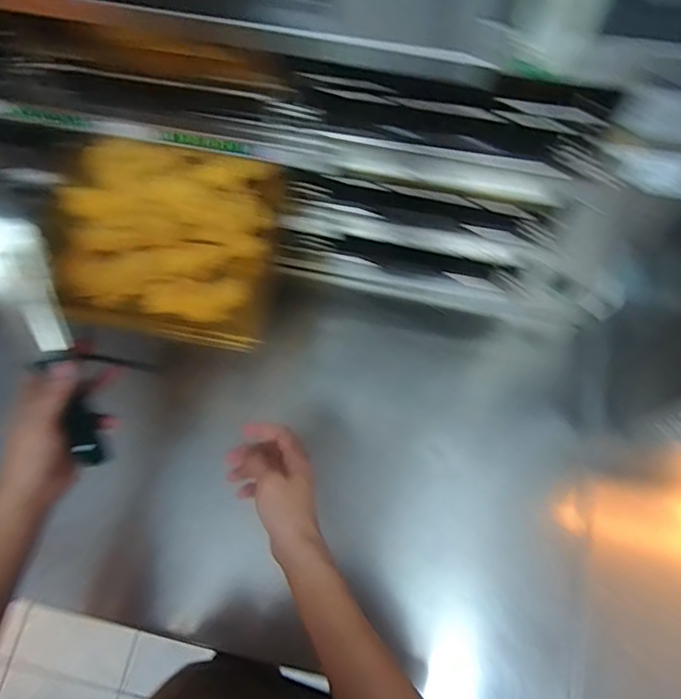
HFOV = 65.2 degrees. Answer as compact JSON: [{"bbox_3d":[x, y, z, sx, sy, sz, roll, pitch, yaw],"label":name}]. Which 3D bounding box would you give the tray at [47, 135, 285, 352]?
[{"bbox_3d":[-0.197,-0.118,0.586,0.254,0.069,0.217,7,71,5],"label":"tray"}]

